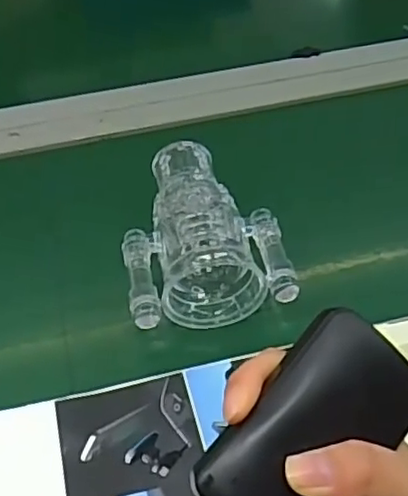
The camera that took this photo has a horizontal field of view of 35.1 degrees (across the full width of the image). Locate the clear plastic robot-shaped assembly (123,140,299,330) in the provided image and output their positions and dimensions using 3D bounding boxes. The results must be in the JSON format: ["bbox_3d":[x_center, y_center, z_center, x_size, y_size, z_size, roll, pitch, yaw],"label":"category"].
[{"bbox_3d":[-0.005,-0.014,0.549,0.124,0.073,0.181,-9,48,-5],"label":"clear plastic robot-shaped assembly"}]

